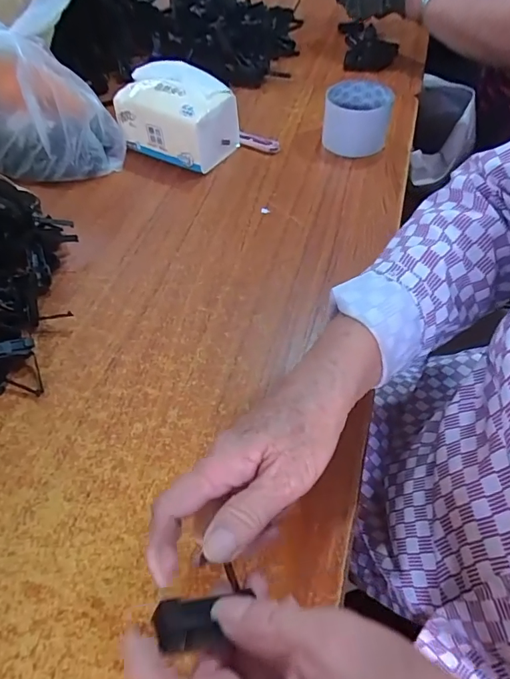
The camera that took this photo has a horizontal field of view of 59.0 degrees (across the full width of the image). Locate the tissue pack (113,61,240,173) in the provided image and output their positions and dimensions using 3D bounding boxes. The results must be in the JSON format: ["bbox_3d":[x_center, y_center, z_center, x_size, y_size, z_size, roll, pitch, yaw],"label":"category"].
[{"bbox_3d":[-0.096,-0.288,0.581,0.131,0.093,0.100,23,56,19],"label":"tissue pack"}]

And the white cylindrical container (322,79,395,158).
[{"bbox_3d":[0.131,-0.289,0.590,0.084,0.061,0.079,4,52,6],"label":"white cylindrical container"}]

